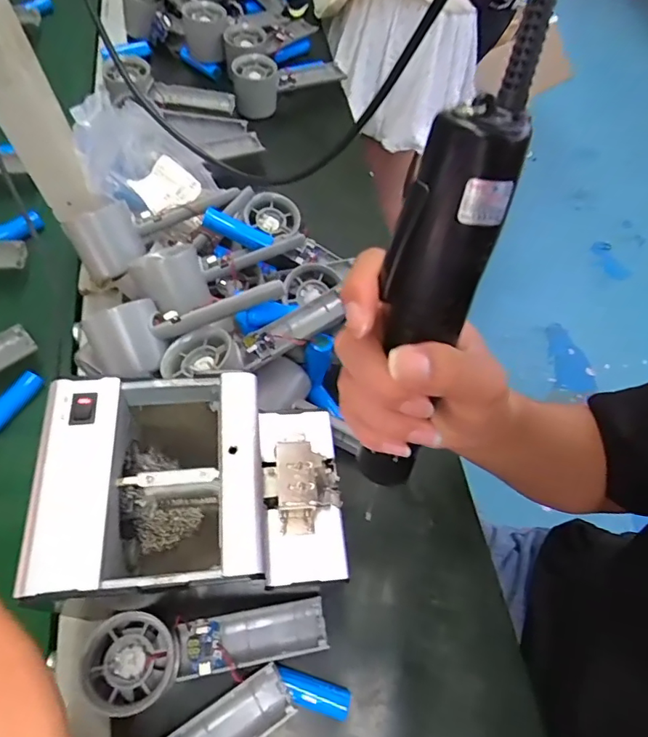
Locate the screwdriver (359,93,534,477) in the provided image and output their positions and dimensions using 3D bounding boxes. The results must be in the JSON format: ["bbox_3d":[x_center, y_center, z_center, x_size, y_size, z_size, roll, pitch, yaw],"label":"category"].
[{"bbox_3d":[0.046,-0.022,0.239,0.042,0.186,0.033,14,37,6],"label":"screwdriver"}]

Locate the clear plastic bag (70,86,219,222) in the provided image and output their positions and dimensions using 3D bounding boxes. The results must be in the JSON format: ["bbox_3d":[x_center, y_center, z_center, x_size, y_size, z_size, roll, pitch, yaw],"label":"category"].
[{"bbox_3d":[-0.165,-0.205,0.487,0.096,0.100,0.127,5,58,0],"label":"clear plastic bag"}]

